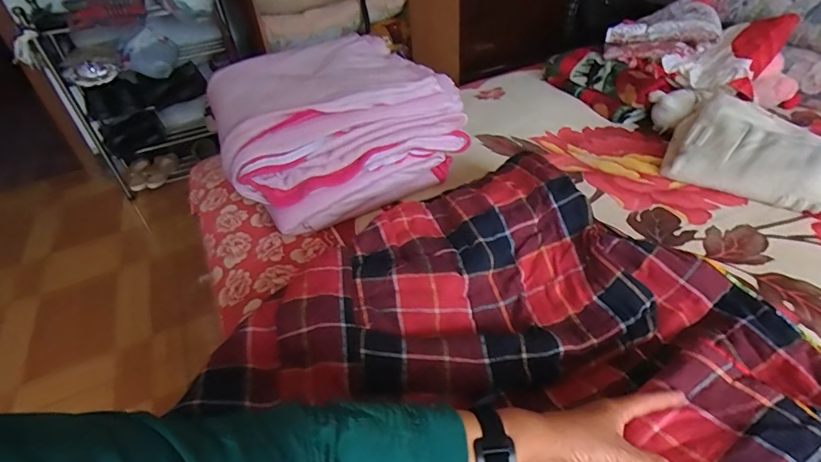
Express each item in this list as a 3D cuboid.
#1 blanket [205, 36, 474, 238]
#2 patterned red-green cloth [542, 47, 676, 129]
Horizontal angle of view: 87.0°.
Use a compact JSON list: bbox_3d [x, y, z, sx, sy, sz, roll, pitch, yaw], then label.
[{"bbox_3d":[-0.186,-0.236,0.952,0.448,0.227,0.421,-21,43,-19],"label":"blanket"},{"bbox_3d":[0.521,-0.413,1.203,0.137,0.105,0.345,-20,42,-18],"label":"patterned red-green cloth"}]

